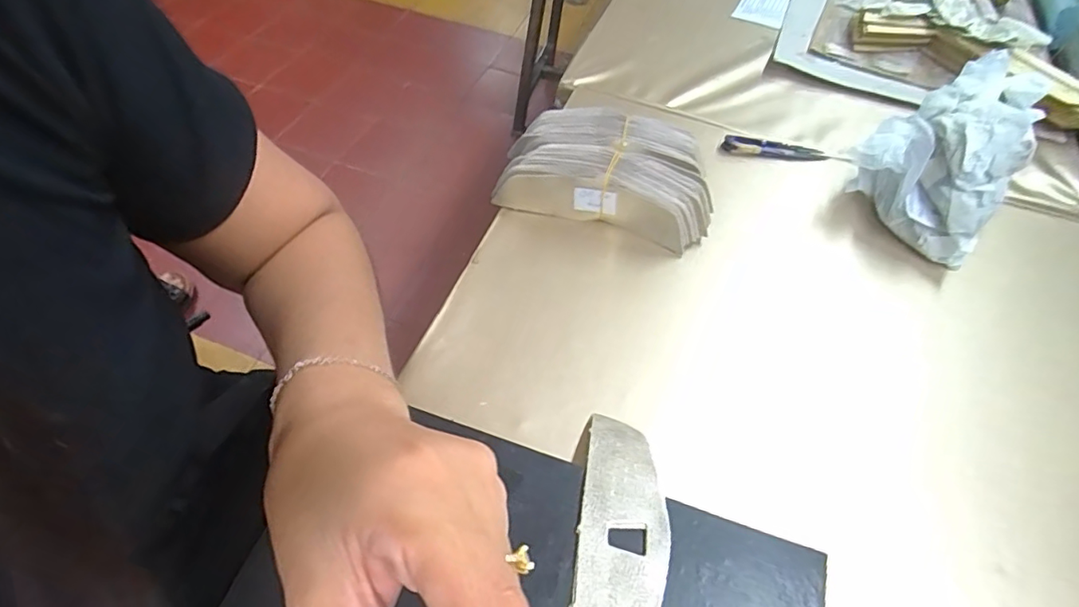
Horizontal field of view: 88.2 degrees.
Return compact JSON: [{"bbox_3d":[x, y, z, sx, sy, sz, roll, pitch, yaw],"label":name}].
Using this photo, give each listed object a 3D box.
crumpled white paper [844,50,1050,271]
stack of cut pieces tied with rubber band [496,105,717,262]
[{"bbox_3d":[0.363,-0.131,0.485,0.171,0.099,0.118,-37,64,-24],"label":"crumpled white paper"},{"bbox_3d":[0.062,-0.114,0.487,0.182,0.055,0.101,15,56,8],"label":"stack of cut pieces tied with rubber band"}]

